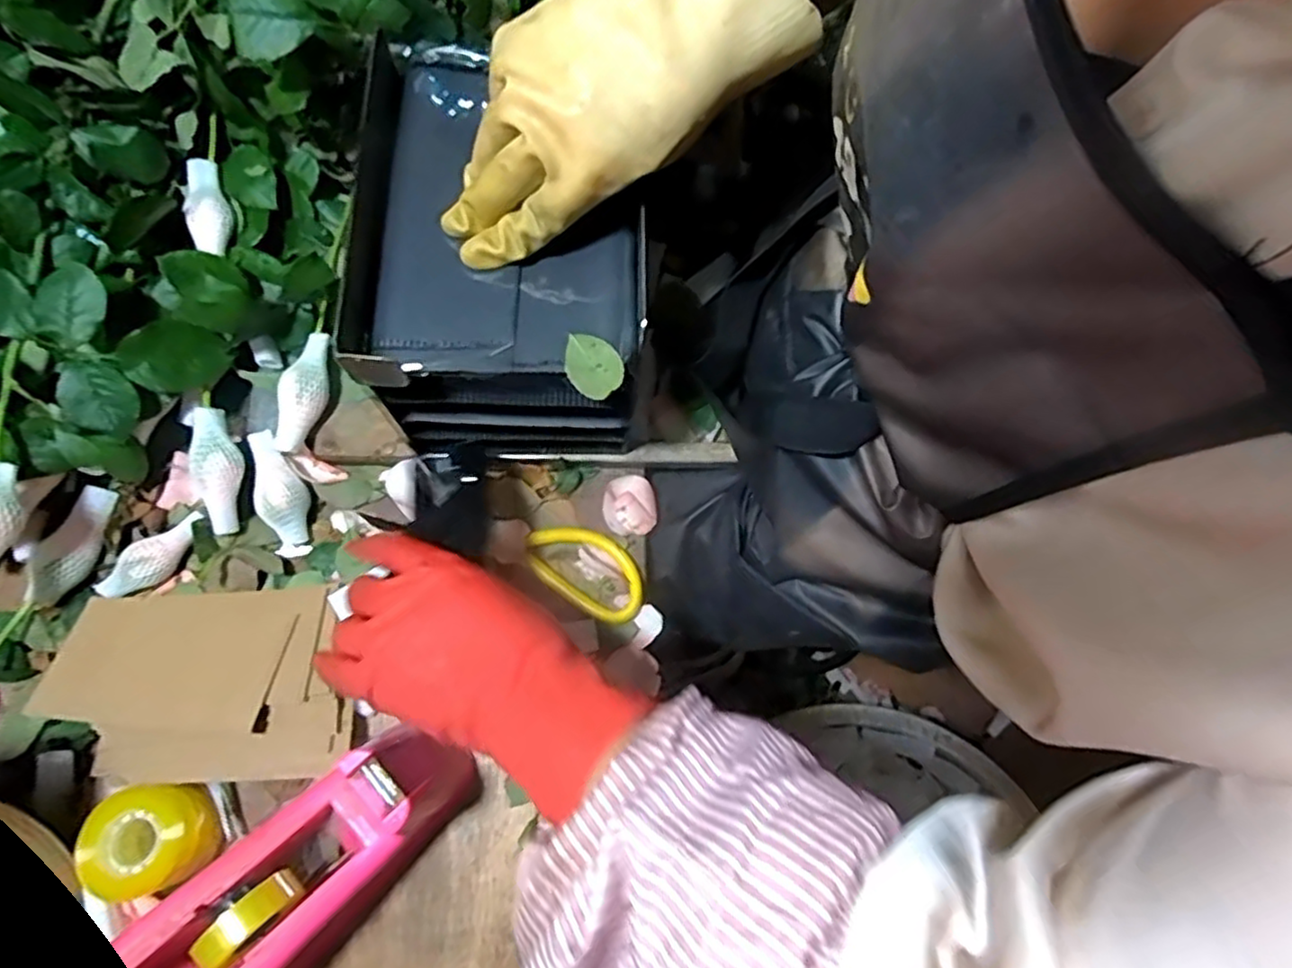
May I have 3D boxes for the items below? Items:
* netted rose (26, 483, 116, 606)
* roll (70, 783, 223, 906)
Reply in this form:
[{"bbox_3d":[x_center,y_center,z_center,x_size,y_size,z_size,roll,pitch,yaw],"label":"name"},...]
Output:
[{"bbox_3d":[-0.389,0.041,0.470,0.028,0.024,0.082,14,74,2],"label":"netted rose"},{"bbox_3d":[-0.295,0.211,0.414,0.052,0.051,0.057,1,73,-2],"label":"roll"}]

